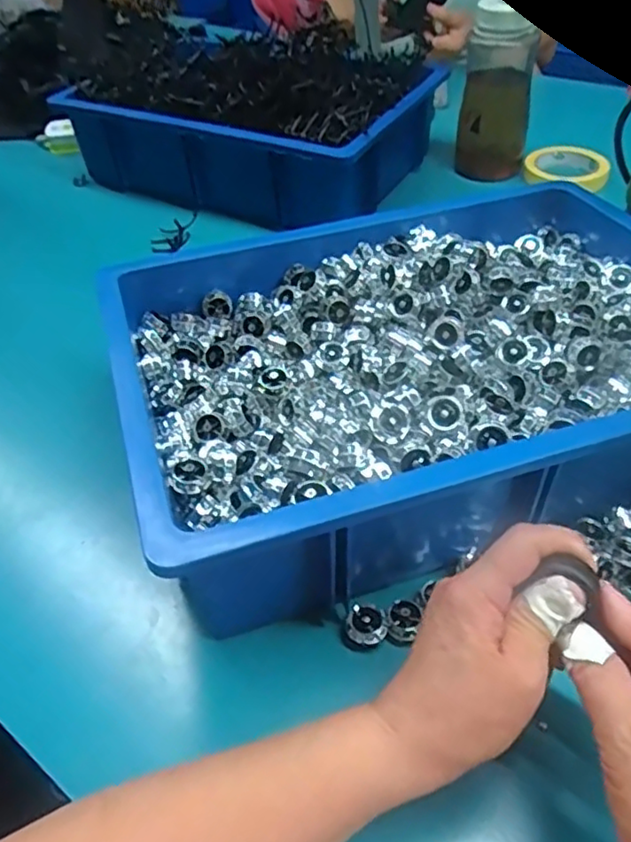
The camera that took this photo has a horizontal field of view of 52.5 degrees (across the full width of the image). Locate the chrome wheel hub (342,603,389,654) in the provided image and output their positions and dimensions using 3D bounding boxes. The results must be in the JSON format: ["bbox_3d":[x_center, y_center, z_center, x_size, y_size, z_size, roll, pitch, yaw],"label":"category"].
[{"bbox_3d":[0.029,0.123,0.381,0.025,0.015,0.024,-3,45,3],"label":"chrome wheel hub"}]

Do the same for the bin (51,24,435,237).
[{"bbox_3d":[-0.074,-0.432,0.889,0.437,0.145,0.328,23,51,26],"label":"bin"}]

